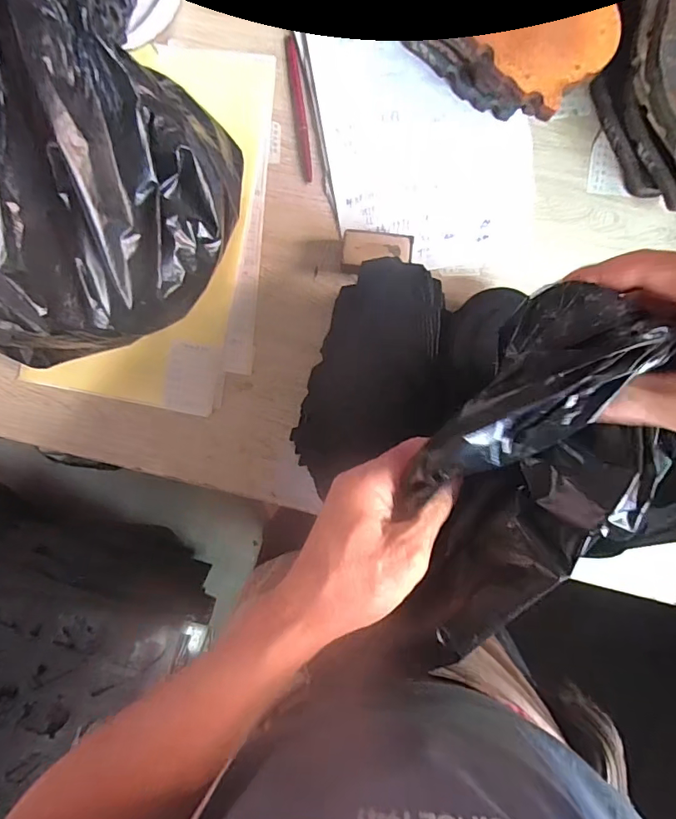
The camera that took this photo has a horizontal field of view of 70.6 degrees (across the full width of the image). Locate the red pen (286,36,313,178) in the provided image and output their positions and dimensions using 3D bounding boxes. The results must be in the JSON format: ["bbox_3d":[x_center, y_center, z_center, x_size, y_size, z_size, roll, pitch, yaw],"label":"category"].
[{"bbox_3d":[-0.039,-0.304,0.480,0.010,0.005,0.141,-7,93,2],"label":"red pen"}]

